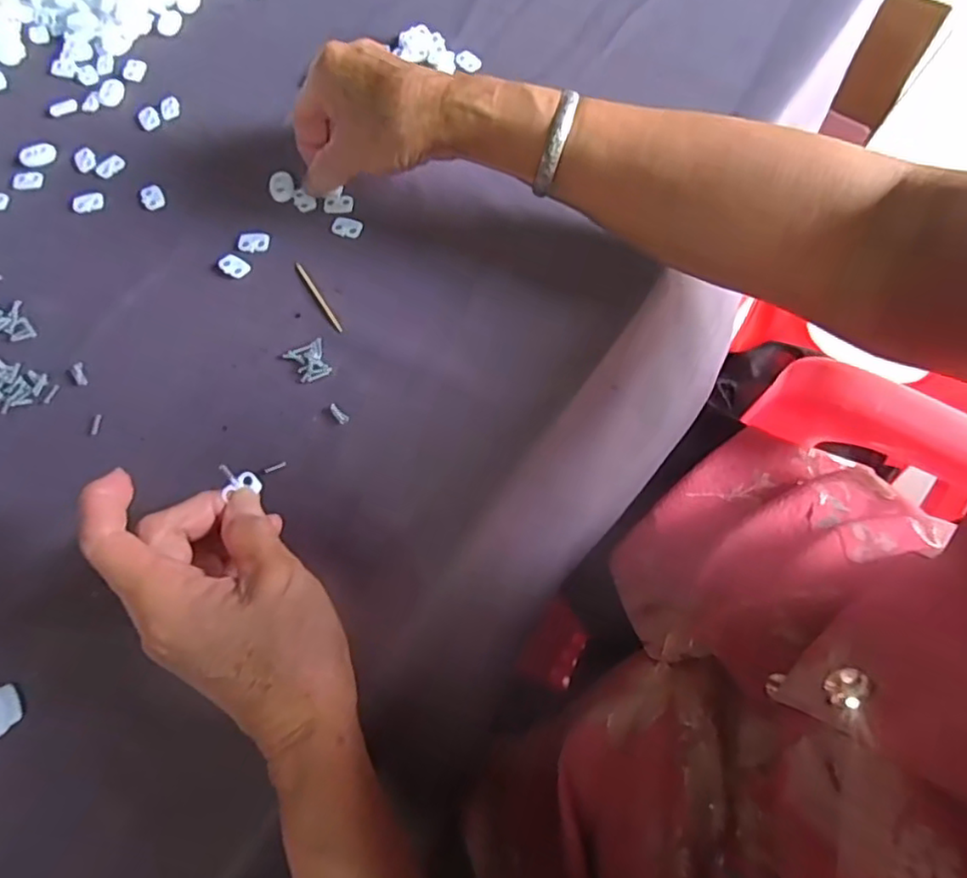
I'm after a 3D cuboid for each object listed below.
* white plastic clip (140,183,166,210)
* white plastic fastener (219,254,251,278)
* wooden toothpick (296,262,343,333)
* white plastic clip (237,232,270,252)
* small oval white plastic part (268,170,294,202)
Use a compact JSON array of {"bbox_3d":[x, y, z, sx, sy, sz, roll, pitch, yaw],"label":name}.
[{"bbox_3d":[-0.219,-0.160,0.416,0.014,0.004,0.018,-32,69,-10],"label":"white plastic clip"},{"bbox_3d":[-0.155,-0.107,0.392,0.019,0.004,0.012,34,72,16],"label":"white plastic fastener"},{"bbox_3d":[-0.100,-0.087,0.381,0.004,0.004,0.061,-31,69,-10],"label":"wooden toothpick"},{"bbox_3d":[-0.145,-0.125,0.398,0.020,0.004,0.014,2,67,4],"label":"white plastic clip"},{"bbox_3d":[-0.133,-0.167,0.415,0.016,0.004,0.023,-22,67,-6],"label":"small oval white plastic part"}]

